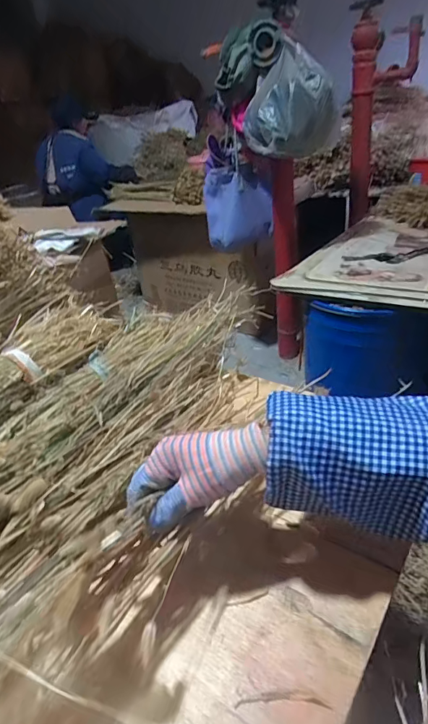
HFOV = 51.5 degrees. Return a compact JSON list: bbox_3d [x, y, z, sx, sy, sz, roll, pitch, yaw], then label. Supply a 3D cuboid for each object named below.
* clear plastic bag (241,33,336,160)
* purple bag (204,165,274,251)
[{"bbox_3d":[0.228,-0.751,1.304,0.271,0.257,0.274,0,32,12],"label":"clear plastic bag"},{"bbox_3d":[0.089,-0.545,1.598,0.238,0.282,0.127,-12,31,-8],"label":"purple bag"}]

